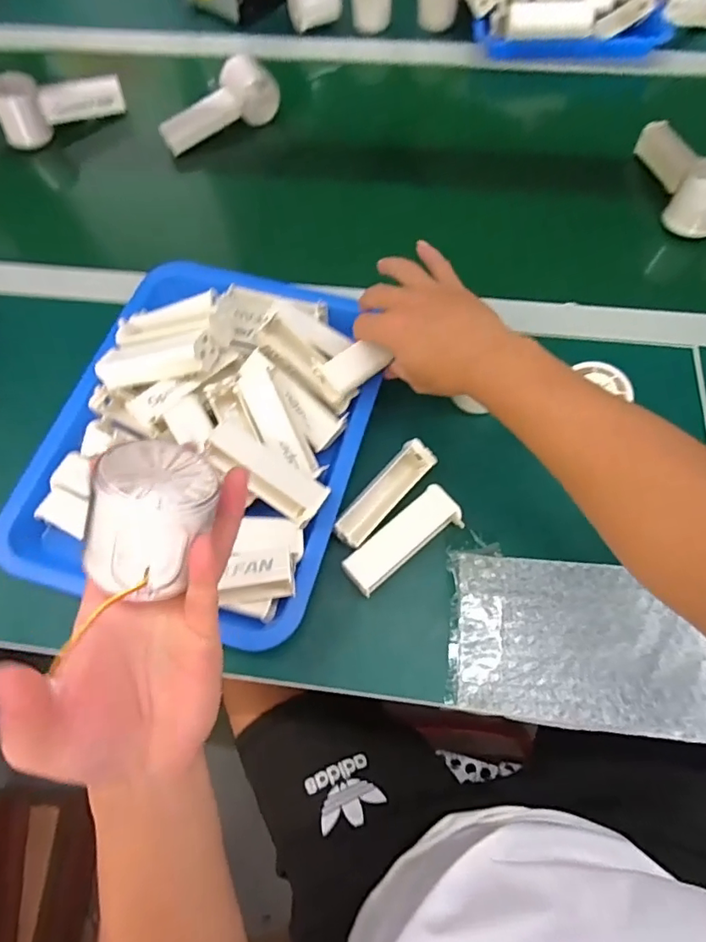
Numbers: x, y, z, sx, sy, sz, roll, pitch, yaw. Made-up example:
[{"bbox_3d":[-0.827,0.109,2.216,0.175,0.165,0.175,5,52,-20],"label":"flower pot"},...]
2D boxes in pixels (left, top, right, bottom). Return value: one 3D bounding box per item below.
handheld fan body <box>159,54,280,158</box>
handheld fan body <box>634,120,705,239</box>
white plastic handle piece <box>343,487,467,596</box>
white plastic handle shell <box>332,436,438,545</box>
[{"bbox_3d":[-0.168,-0.453,0.658,0.152,0.056,0.050,-36,70,-13],"label":"handheld fan body"},{"bbox_3d":[0.365,-0.338,0.583,0.051,0.068,0.147,-8,67,-2],"label":"handheld fan body"},{"bbox_3d":[0.041,0.058,0.439,0.104,0.024,0.038,-38,71,-14],"label":"white plastic handle piece"},{"bbox_3d":[0.026,0.018,0.443,0.029,0.018,0.104,41,74,17],"label":"white plastic handle shell"}]

